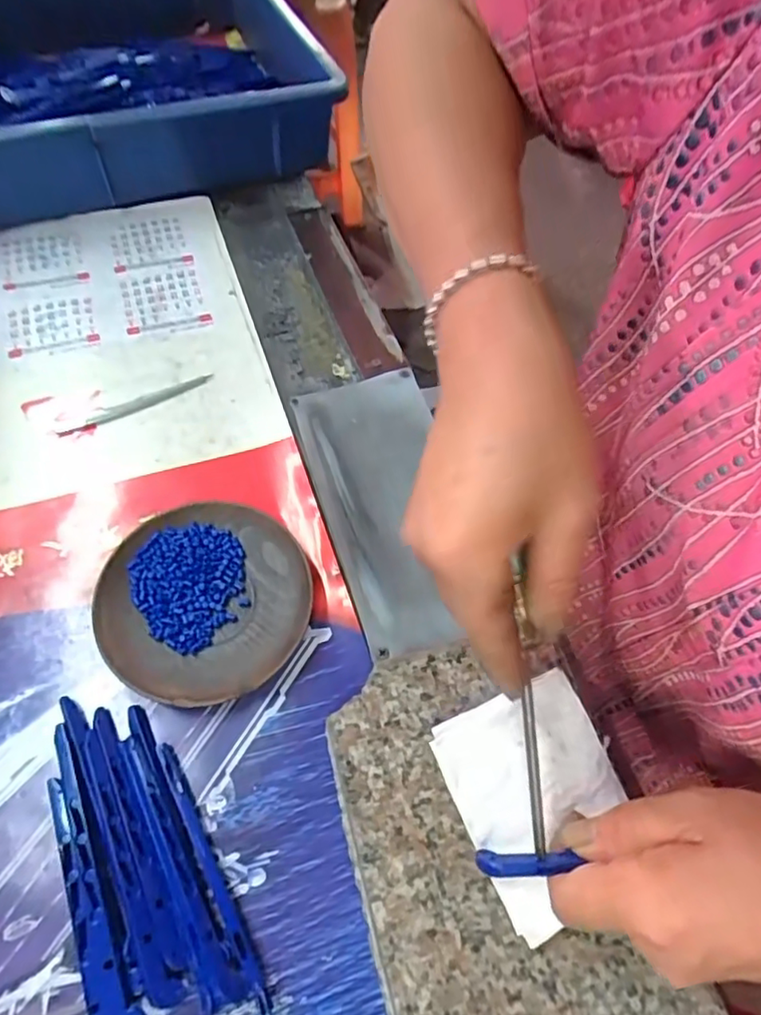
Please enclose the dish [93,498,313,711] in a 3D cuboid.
[{"bbox_3d":[-0.097,0.051,0.327,0.112,0.015,0.110,1,58,-2],"label":"dish"}]

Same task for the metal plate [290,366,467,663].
[{"bbox_3d":[0.006,-0.008,0.372,0.084,0.007,0.197,-16,62,-6],"label":"metal plate"}]

